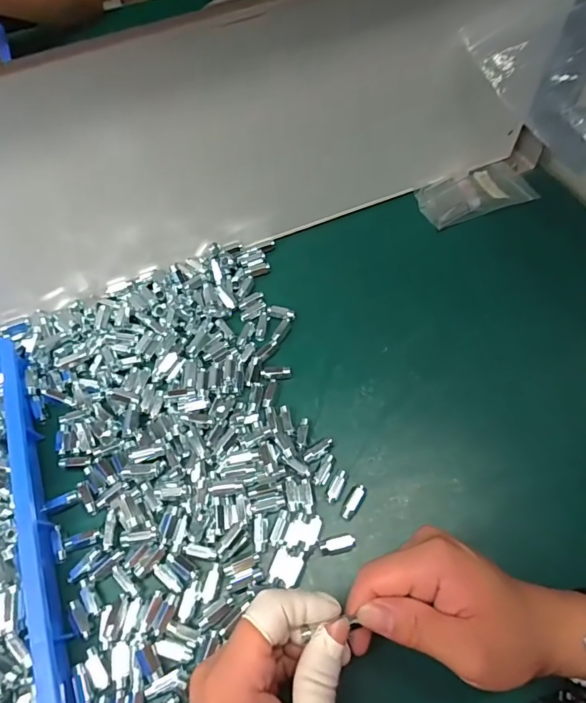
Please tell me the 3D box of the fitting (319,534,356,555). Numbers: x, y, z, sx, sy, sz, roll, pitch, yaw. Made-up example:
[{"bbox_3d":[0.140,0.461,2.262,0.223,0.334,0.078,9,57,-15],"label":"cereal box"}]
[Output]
[{"bbox_3d":[0.034,0.147,0.338,0.027,0.012,0.011,-14,62,-4],"label":"fitting"}]

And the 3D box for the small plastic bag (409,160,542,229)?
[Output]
[{"bbox_3d":[0.205,-0.181,0.503,0.129,0.019,0.071,-21,63,-8],"label":"small plastic bag"}]

